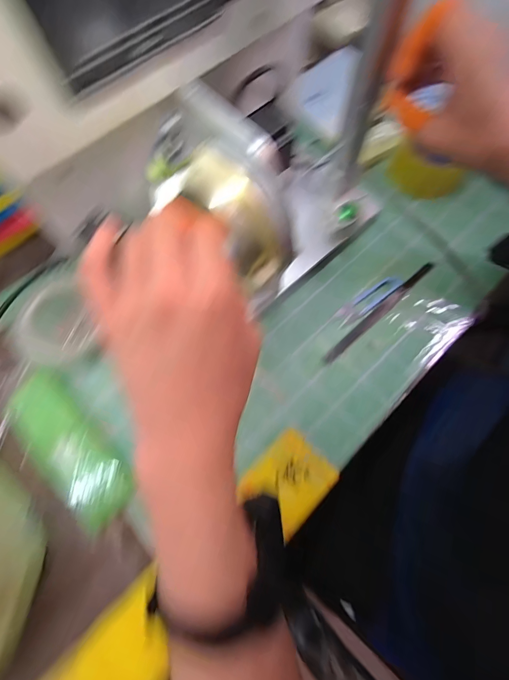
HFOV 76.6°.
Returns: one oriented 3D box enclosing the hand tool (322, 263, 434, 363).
[{"bbox_3d":[0.159,-0.037,0.404,0.193,0.012,0.011,-39,73,-14],"label":"hand tool"}]

